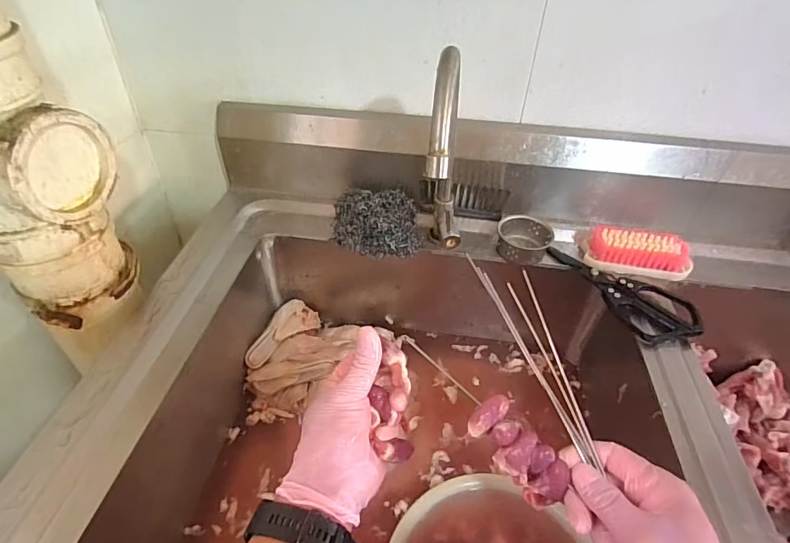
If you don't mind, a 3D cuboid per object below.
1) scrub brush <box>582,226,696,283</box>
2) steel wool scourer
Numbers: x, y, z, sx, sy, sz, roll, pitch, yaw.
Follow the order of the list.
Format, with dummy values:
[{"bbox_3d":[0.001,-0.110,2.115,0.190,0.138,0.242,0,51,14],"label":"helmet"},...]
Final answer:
[{"bbox_3d":[0.335,-0.028,0.622,0.131,0.037,0.057,2,42,0],"label":"scrub brush"},{"bbox_3d":[-0.026,-0.069,0.639,0.116,0.055,0.089,-4,42,-6],"label":"steel wool scourer"}]

